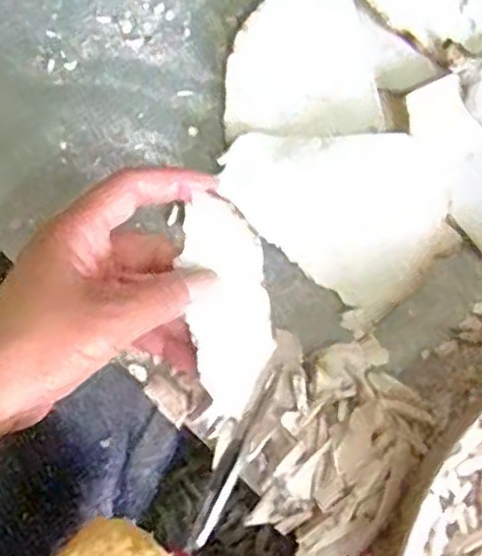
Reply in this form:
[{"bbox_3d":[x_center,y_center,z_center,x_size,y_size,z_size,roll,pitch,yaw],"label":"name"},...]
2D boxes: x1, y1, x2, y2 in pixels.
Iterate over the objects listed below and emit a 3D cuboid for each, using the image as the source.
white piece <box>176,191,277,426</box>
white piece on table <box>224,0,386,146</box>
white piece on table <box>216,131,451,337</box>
[{"bbox_3d":[-0.005,0.014,0.341,0.037,0.008,0.099,-5,83,-2],"label":"white piece"},{"bbox_3d":[0.036,-0.128,0.438,0.087,0.021,0.097,1,68,0],"label":"white piece on table"},{"bbox_3d":[0.057,-0.045,0.412,0.093,0.023,0.123,-39,73,-14],"label":"white piece on table"}]

